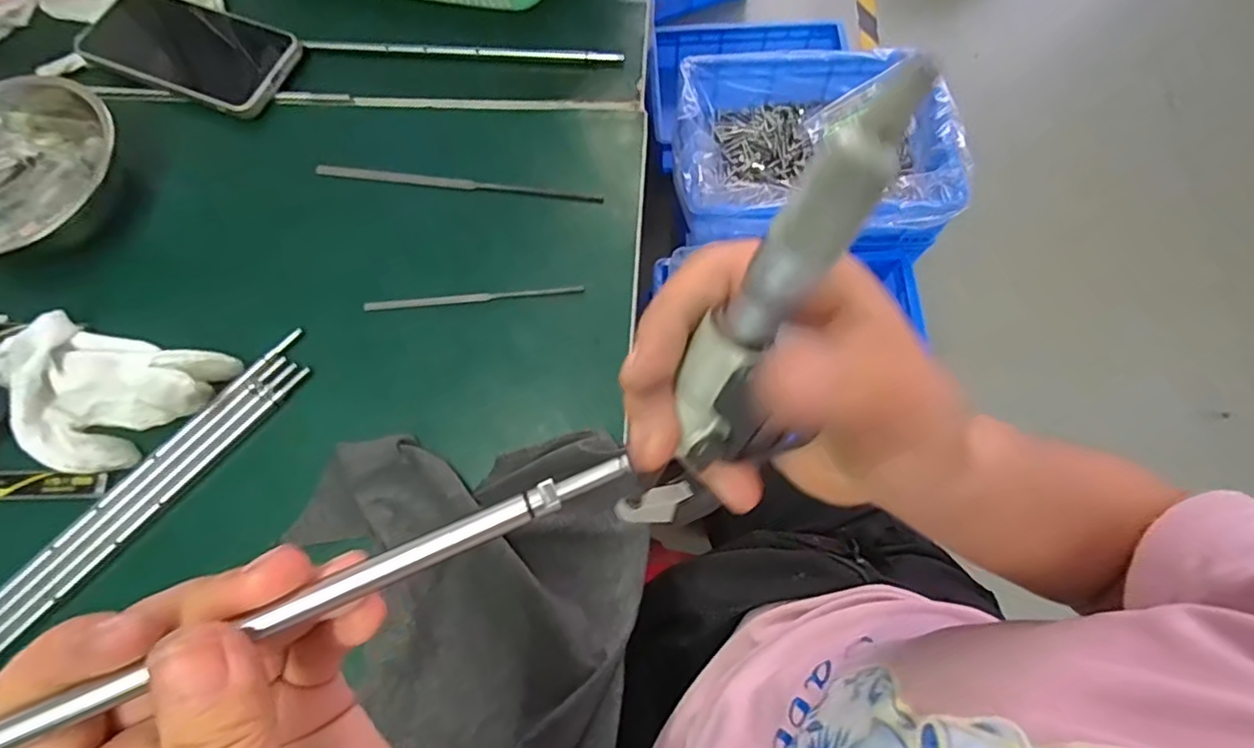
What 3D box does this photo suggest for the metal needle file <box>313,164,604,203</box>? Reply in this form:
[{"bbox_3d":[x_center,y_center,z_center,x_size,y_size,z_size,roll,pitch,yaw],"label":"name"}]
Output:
[{"bbox_3d":[-0.115,-0.129,0.421,0.197,0.004,0.009,7,72,3],"label":"metal needle file"}]

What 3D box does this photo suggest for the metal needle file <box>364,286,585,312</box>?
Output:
[{"bbox_3d":[-0.097,-0.048,0.390,0.138,0.004,0.006,-3,72,0],"label":"metal needle file"}]

